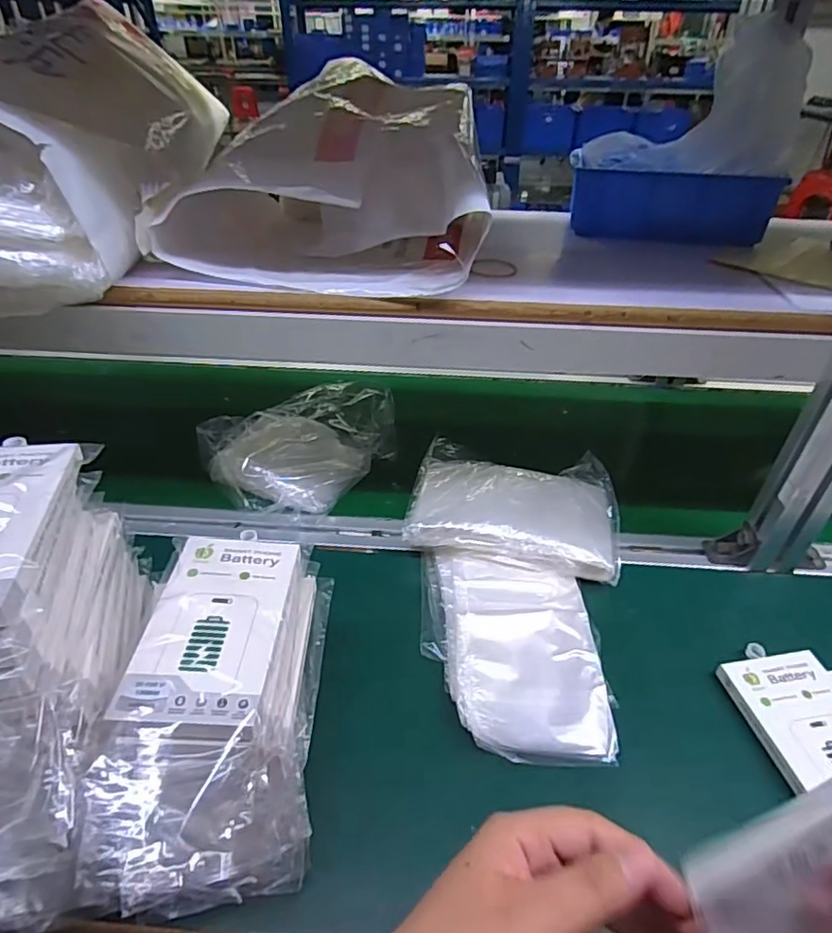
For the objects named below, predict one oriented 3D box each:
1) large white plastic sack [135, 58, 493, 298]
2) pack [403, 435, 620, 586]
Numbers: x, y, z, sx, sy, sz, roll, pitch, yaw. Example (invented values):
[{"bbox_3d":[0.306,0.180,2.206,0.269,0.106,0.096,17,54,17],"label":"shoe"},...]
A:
[{"bbox_3d":[-0.072,-0.246,0.495,0.251,0.133,0.221,5,37,6],"label":"large white plastic sack"},{"bbox_3d":[0.097,0.040,0.558,0.192,0.041,0.135,8,38,9],"label":"pack"}]

